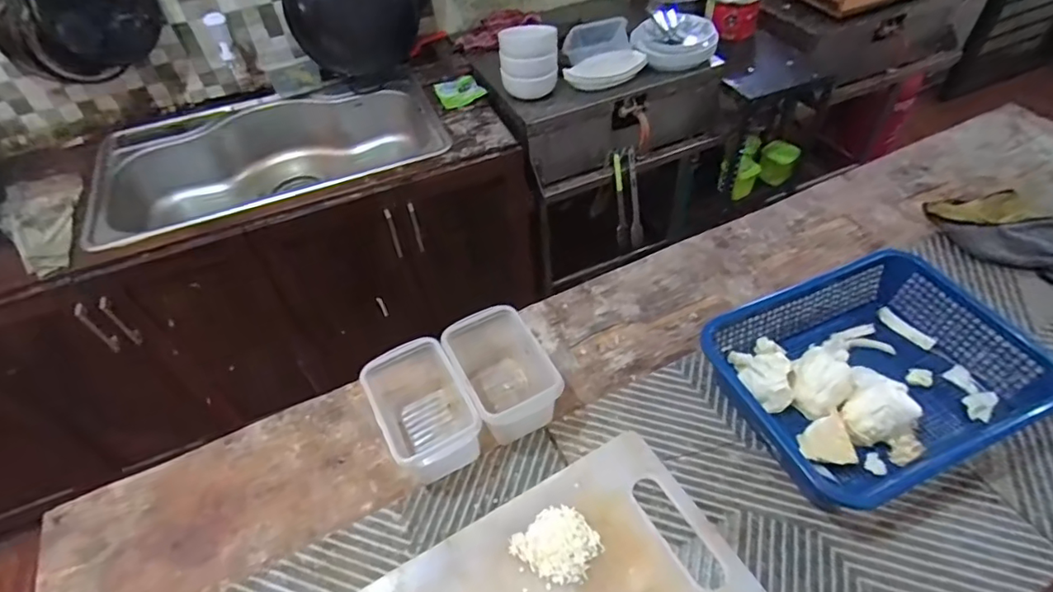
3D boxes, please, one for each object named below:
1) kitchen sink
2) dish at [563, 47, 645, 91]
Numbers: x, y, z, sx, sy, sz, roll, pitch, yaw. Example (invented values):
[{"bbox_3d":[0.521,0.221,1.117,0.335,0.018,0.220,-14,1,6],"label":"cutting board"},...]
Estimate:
[{"bbox_3d":[-0.624,-0.302,1.437,0.830,0.244,0.500,-13,49,-6],"label":"kitchen sink"},{"bbox_3d":[0.201,-0.576,1.377,0.204,0.079,0.046,-14,49,-7],"label":"dish"}]

